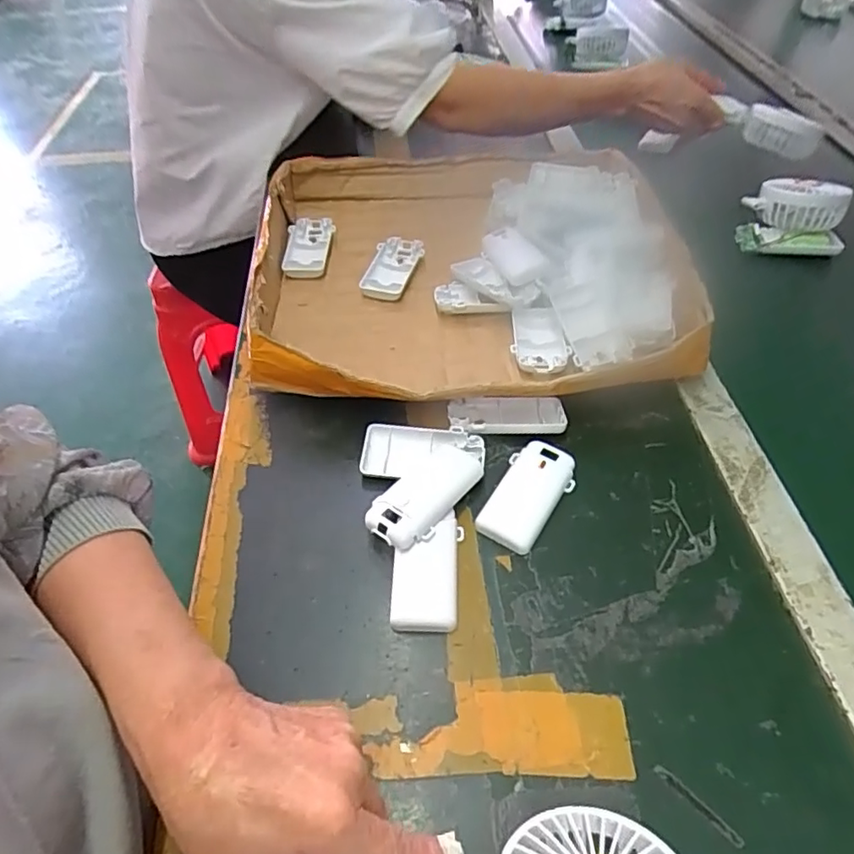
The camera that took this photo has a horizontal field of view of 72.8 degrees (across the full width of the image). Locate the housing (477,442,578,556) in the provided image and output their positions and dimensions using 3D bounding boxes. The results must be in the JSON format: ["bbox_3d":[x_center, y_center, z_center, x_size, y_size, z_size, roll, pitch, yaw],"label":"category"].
[{"bbox_3d":[0.077,0.051,0.443,0.048,0.016,0.093,23,53,23],"label":"housing"}]

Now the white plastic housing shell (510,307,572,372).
[{"bbox_3d":[0.101,-0.081,0.535,0.048,0.016,0.085,-2,47,2],"label":"white plastic housing shell"}]

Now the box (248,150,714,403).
[{"bbox_3d":[0.037,-0.174,0.598,0.390,0.071,0.402,-3,47,1],"label":"box"}]

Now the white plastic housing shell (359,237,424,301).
[{"bbox_3d":[-0.037,-0.171,0.617,0.045,0.016,0.085,9,48,12],"label":"white plastic housing shell"}]

